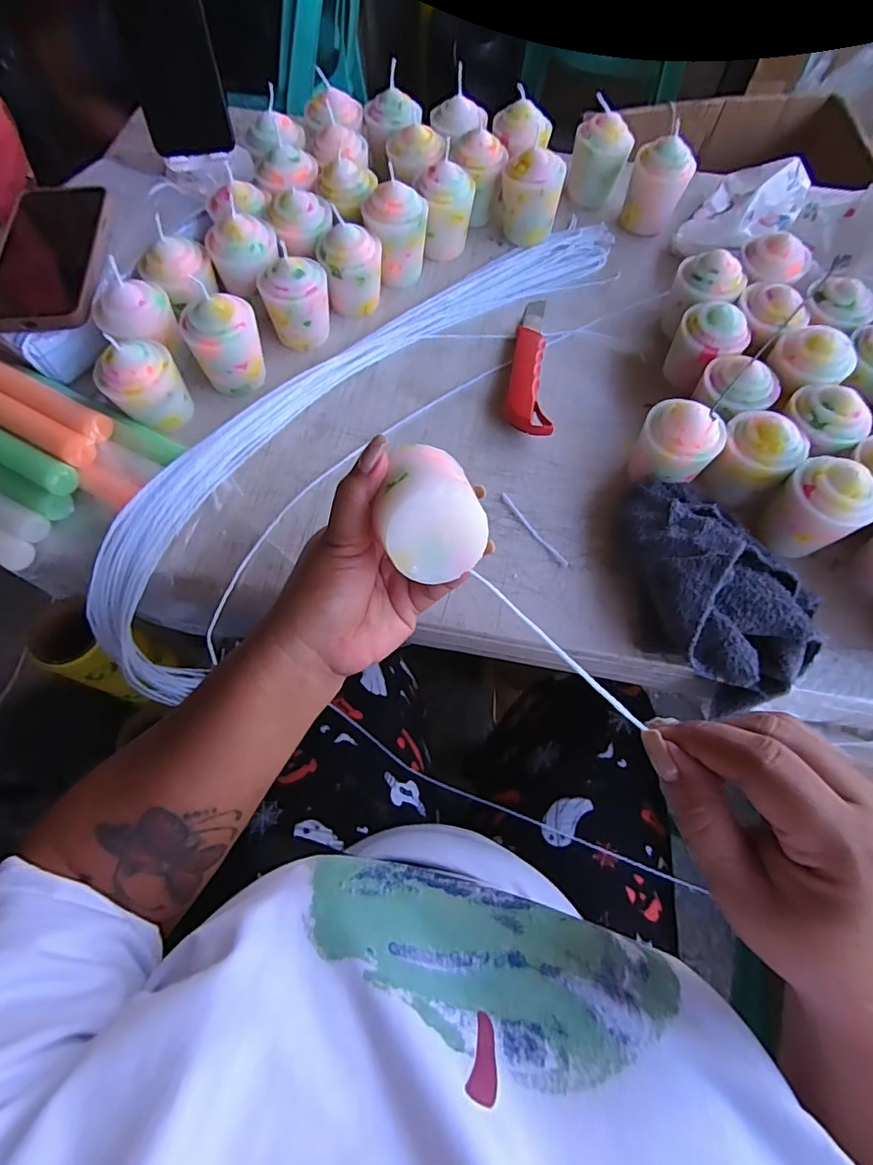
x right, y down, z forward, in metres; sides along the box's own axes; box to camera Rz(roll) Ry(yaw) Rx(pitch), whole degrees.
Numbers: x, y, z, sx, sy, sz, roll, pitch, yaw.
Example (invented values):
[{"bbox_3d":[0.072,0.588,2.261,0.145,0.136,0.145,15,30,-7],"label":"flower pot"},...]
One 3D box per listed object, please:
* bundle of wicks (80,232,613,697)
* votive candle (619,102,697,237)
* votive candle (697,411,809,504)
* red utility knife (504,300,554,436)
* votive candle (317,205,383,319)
[{"bbox_3d":[-0.073,-0.166,0.497,0.131,0.128,0.604,41,73,14],"label":"bundle of wicks"},{"bbox_3d":[0.215,-0.392,0.511,0.044,0.084,0.050,-41,74,-15],"label":"votive candle"},{"bbox_3d":[0.238,-0.092,0.396,0.054,0.057,0.051,23,70,8],"label":"votive candle"},{"bbox_3d":[0.081,-0.200,0.470,0.037,0.019,0.166,3,68,0],"label":"red utility knife"},{"bbox_3d":[-0.075,-0.278,0.470,0.054,0.064,0.045,-4,68,-3],"label":"votive candle"}]

